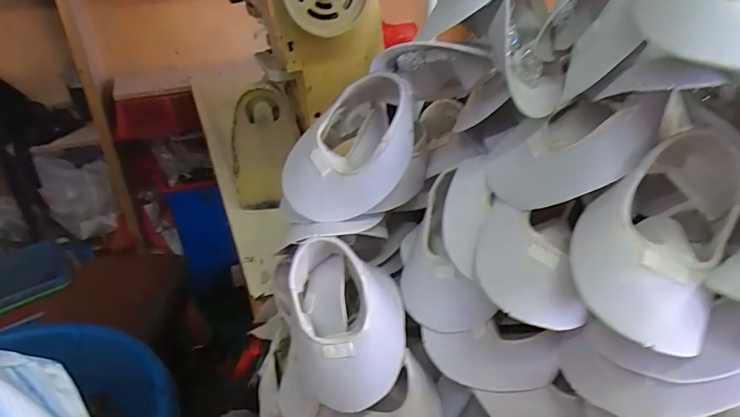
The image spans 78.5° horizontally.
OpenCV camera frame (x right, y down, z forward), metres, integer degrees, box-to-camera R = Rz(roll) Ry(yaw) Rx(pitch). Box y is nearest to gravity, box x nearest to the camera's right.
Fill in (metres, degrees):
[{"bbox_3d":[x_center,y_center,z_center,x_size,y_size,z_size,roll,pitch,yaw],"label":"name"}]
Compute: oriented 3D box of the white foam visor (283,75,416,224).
[{"bbox_3d":[-0.011,-0.055,0.453,0.131,0.132,0.103,4,4,26],"label":"white foam visor"}]

